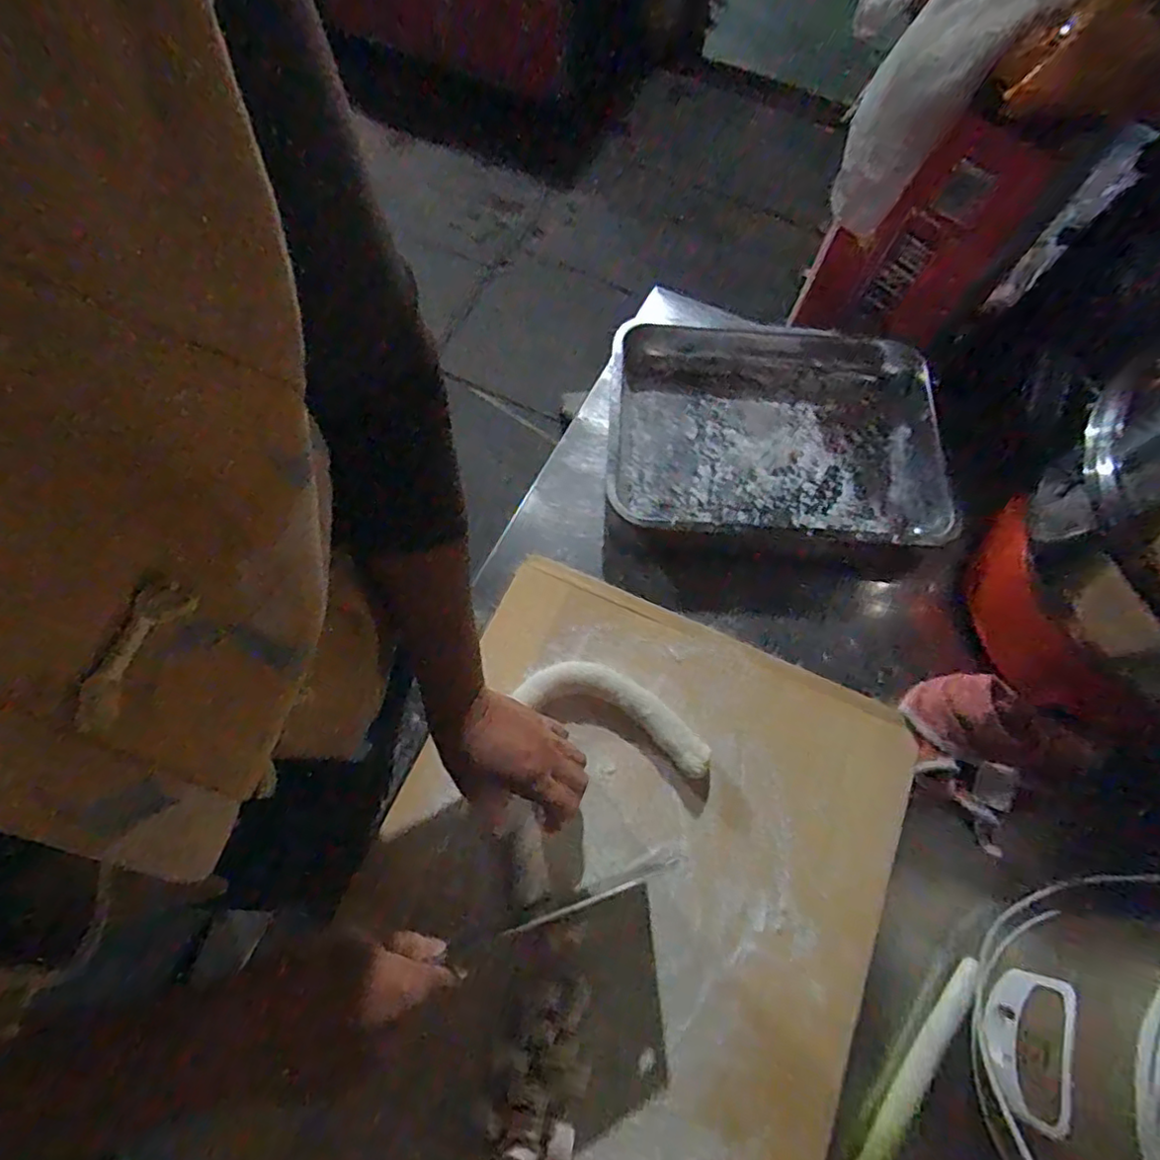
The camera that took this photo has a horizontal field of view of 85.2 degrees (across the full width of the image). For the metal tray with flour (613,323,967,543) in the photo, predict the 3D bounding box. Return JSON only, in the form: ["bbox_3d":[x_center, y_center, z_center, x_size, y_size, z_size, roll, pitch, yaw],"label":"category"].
[{"bbox_3d":[0.207,-0.150,0.671,0.348,0.059,0.255,3,65,1],"label":"metal tray with flour"}]

